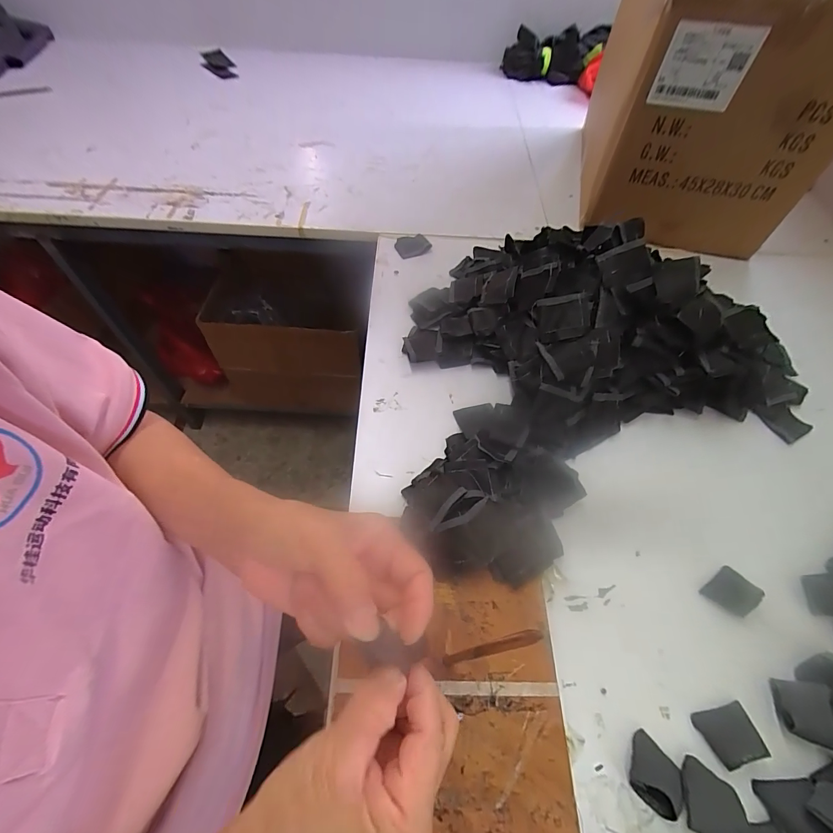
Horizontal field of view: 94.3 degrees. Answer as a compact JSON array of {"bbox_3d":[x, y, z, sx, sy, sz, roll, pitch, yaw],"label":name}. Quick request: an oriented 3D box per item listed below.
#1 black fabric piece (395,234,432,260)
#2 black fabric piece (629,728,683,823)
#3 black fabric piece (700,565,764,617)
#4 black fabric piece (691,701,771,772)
[{"bbox_3d":[-0.008,-0.286,0.643,0.051,0.011,0.045,-26,62,-18],"label":"black fabric piece"},{"bbox_3d":[0.177,0.263,0.283,0.037,0.026,0.036,39,63,20],"label":"black fabric piece"},{"bbox_3d":[0.295,0.164,0.357,0.039,0.018,0.035,-29,63,-20],"label":"black fabric piece"},{"bbox_3d":[0.247,0.249,0.301,0.041,0.019,0.033,-9,58,-9],"label":"black fabric piece"}]

